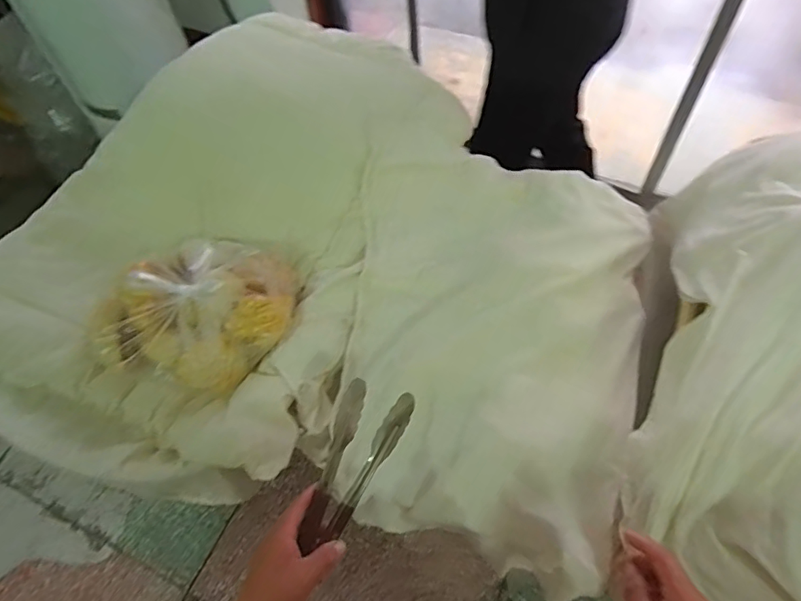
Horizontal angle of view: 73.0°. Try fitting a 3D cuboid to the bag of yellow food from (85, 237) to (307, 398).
[{"bbox_3d":[-0.288,0.002,0.773,0.255,0.117,0.215,8,60,9],"label":"bag of yellow food"}]

